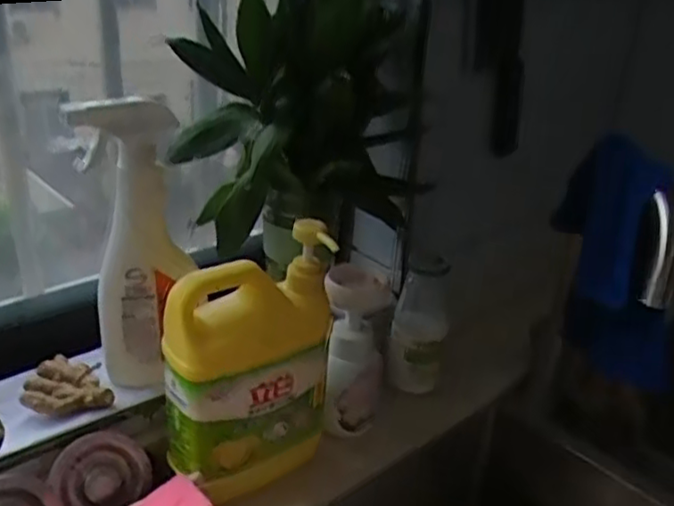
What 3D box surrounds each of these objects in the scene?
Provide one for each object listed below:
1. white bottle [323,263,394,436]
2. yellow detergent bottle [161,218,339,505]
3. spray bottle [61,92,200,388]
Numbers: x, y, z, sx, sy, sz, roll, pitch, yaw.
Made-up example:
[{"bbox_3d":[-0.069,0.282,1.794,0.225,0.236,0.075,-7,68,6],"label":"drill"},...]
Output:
[{"bbox_3d":[0.017,0.099,0.695,0.069,0.153,0.080,7,26,5],"label":"white bottle"},{"bbox_3d":[-0.071,0.099,0.589,0.071,0.216,0.143,26,33,36],"label":"yellow detergent bottle"},{"bbox_3d":[-0.173,-0.008,0.590,0.078,0.254,0.047,7,26,5],"label":"spray bottle"}]

